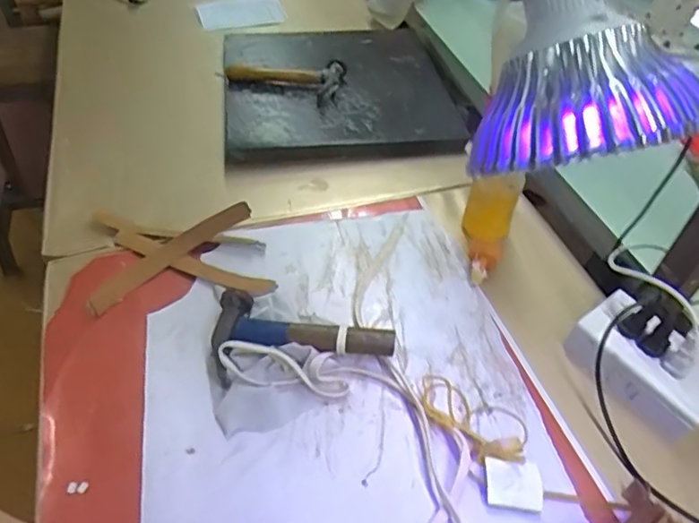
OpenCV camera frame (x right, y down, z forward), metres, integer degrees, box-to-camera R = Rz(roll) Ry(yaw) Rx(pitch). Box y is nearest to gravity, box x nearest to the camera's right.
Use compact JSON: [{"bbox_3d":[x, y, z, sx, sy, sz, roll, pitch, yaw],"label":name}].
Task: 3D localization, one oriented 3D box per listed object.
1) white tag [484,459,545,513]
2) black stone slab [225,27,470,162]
[{"bbox_3d":[0.124,0.170,0.434,0.041,0.005,0.035,5,47,3],"label":"white tag"},{"bbox_3d":[-0.022,-0.252,0.807,0.300,0.026,0.320,-5,48,-7],"label":"black stone slab"}]

